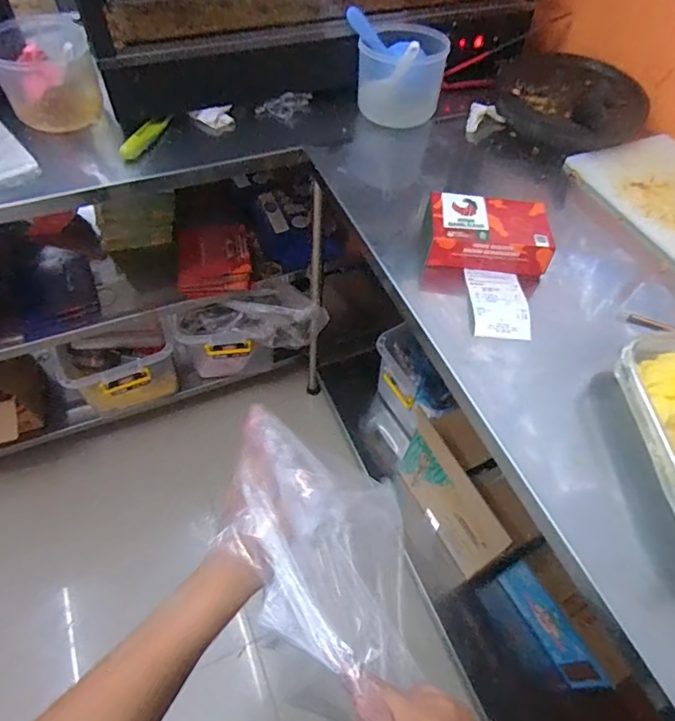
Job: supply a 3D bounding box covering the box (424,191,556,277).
[{"bbox_3d":[0.227,-0.194,0.754,0.180,0.054,0.120,7,56,1],"label":"box"}]

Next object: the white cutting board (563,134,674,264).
[{"bbox_3d":[0.608,-0.284,0.879,0.258,0.017,0.354,-18,59,-15],"label":"white cutting board"}]

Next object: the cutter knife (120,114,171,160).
[{"bbox_3d":[-0.351,-0.415,0.906,0.033,0.016,0.147,20,57,10],"label":"cutter knife"}]

